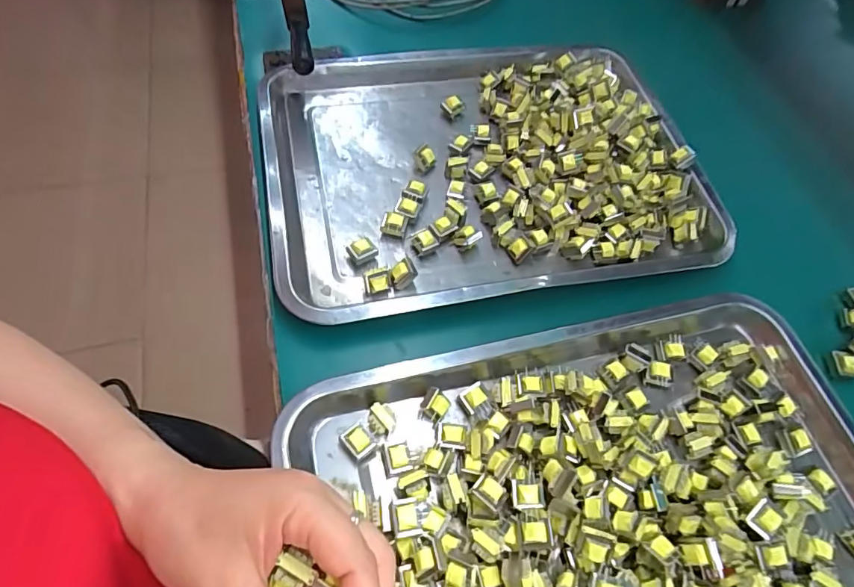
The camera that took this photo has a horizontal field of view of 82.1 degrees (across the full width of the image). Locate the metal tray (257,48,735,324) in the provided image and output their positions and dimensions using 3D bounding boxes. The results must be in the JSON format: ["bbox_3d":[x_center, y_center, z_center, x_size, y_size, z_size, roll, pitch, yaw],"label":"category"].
[{"bbox_3d":[0.052,-0.124,0.435,0.374,0.031,0.275,-9,62,-8],"label":"metal tray"}]

